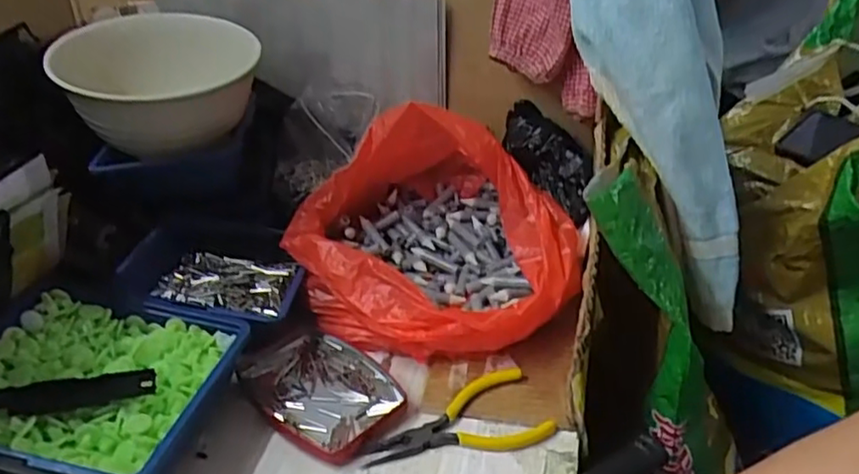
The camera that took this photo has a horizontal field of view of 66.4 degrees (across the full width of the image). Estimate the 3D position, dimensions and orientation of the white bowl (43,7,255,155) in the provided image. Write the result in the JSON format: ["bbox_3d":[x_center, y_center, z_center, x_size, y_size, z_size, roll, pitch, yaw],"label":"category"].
[{"bbox_3d":[-0.228,-0.138,0.570,0.161,0.086,0.153,-11,32,-13],"label":"white bowl"}]

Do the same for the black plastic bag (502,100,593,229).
[{"bbox_3d":[0.117,-0.074,0.611,0.056,0.043,0.138,-17,56,-22],"label":"black plastic bag"}]

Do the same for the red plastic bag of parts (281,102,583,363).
[{"bbox_3d":[0.008,-0.014,0.545,0.226,0.132,0.210,13,35,25],"label":"red plastic bag of parts"}]

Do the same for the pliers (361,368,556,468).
[{"bbox_3d":[0.017,0.121,0.438,0.120,0.012,0.058,-8,32,-9],"label":"pliers"}]

